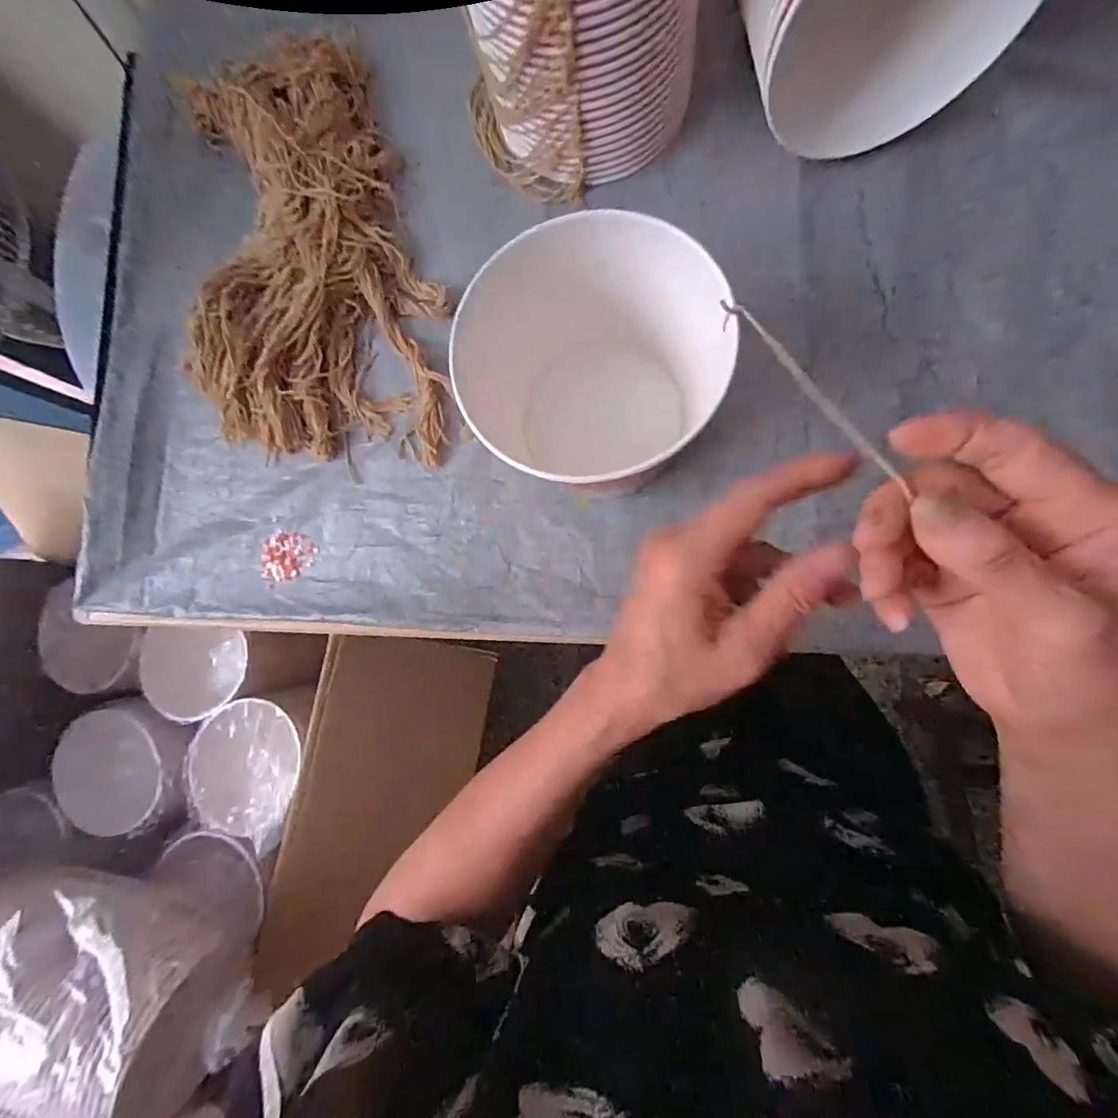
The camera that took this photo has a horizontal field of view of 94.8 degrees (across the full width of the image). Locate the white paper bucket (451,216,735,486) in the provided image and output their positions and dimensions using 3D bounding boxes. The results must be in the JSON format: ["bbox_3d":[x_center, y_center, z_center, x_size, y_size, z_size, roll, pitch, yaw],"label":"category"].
[{"bbox_3d":[0.019,-0.125,0.363,0.147,0.129,0.146,0,87,9],"label":"white paper bucket"}]

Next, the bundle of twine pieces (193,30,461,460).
[{"bbox_3d":[-0.226,-0.288,0.462,0.249,0.042,0.393,-2,87,9],"label":"bundle of twine pieces"}]

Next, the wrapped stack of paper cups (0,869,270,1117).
[{"bbox_3d":[-0.552,0.440,0.549,0.411,0.141,0.170,6,84,9],"label":"wrapped stack of paper cups"}]

